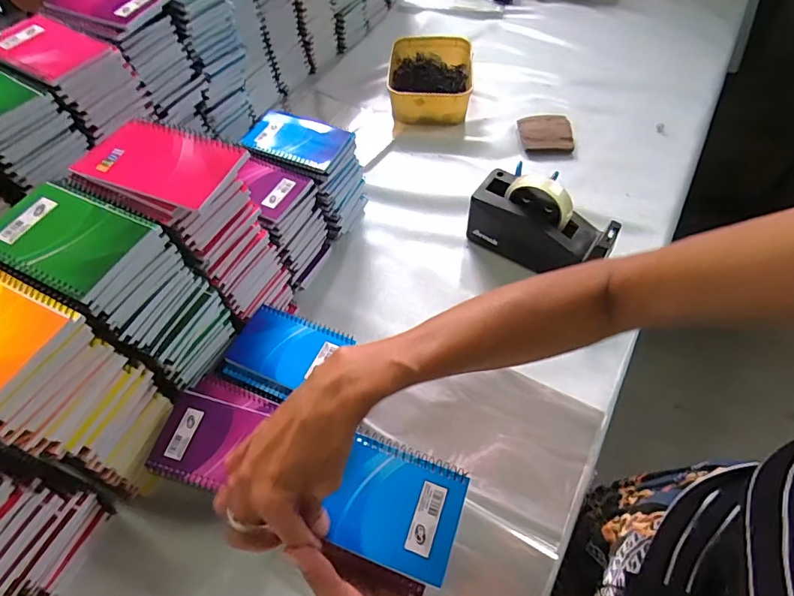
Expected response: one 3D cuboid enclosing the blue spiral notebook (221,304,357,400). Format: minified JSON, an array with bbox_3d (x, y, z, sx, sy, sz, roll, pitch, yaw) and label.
[{"bbox_3d":[-0.133,0.064,0.530,0.128,0.017,0.095,21,61,14],"label":"blue spiral notebook"}]

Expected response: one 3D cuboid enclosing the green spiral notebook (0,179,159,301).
[{"bbox_3d":[-0.279,-0.056,0.383,0.125,0.005,0.090,24,62,16],"label":"green spiral notebook"}]

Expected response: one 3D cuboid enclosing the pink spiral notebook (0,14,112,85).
[{"bbox_3d":[-0.399,-0.288,0.526,0.131,0.013,0.088,26,62,17],"label":"pink spiral notebook"}]

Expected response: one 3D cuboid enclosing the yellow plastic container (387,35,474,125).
[{"bbox_3d":[0.064,-0.433,0.911,0.160,0.069,0.202,3,54,5],"label":"yellow plastic container"}]

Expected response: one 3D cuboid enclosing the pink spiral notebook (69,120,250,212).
[{"bbox_3d":[-0.223,-0.129,0.433,0.140,0.015,0.083,22,61,15],"label":"pink spiral notebook"}]

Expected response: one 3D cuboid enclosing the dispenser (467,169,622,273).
[{"bbox_3d":[0.201,-0.103,0.647,0.193,0.116,0.074,32,62,23],"label":"dispenser"}]

